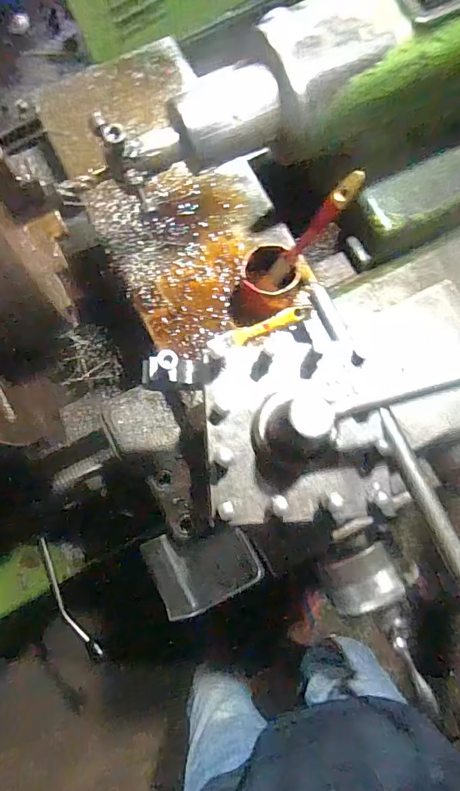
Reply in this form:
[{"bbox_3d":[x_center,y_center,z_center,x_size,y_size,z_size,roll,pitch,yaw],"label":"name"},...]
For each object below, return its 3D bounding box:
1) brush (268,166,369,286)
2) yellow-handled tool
[{"bbox_3d":[0.085,-0.168,0.450,0.007,0.140,0.022,-28,78,-43],"label":"brush"},{"bbox_3d":[0.037,-0.079,0.520,0.126,0.013,0.021,-20,80,-4],"label":"yellow-handled tool"}]

